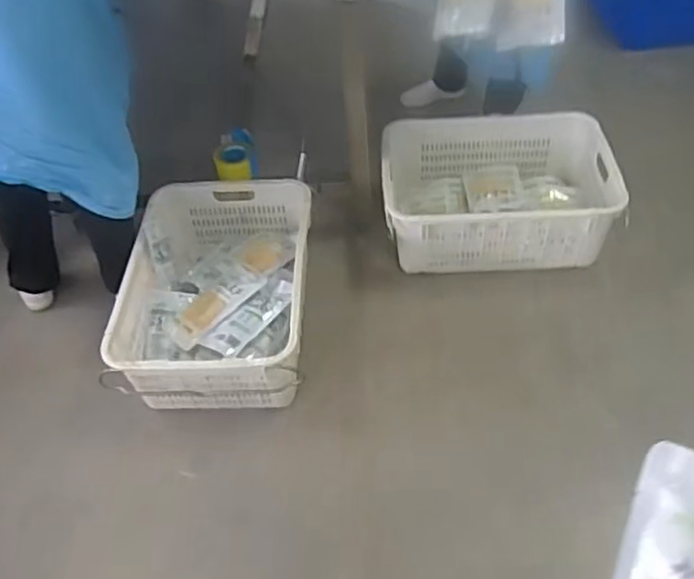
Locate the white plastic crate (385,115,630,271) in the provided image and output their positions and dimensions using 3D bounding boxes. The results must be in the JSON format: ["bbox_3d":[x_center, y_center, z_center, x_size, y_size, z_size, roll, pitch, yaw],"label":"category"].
[{"bbox_3d":[0.401,-0.286,1.859,0.582,0.225,0.471,-3,47,3],"label":"white plastic crate"}]

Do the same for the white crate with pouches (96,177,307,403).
[{"bbox_3d":[-0.301,-0.019,1.633,0.414,0.178,0.612,-3,47,4],"label":"white crate with pouches"}]

